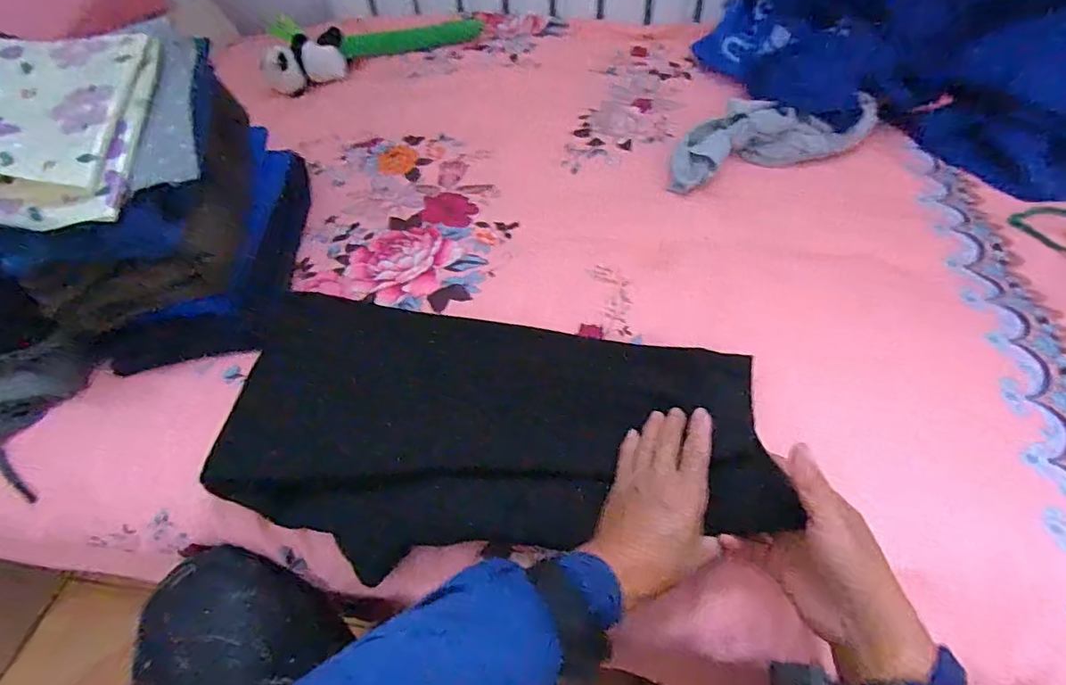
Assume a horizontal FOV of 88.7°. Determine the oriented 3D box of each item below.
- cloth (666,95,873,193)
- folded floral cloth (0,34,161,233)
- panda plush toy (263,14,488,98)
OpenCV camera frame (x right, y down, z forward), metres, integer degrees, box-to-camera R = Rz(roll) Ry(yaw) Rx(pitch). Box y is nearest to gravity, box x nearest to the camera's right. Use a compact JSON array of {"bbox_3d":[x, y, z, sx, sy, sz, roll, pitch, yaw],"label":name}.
[{"bbox_3d":[0.304,-0.275,0.707,0.293,0.049,0.102,-17,56,-8],"label":"cloth"},{"bbox_3d":[-0.437,-0.196,0.482,0.166,0.041,0.203,1,72,-6],"label":"folded floral cloth"},{"bbox_3d":[-0.269,-0.513,0.913,0.364,0.062,0.114,-19,57,-9],"label":"panda plush toy"}]

